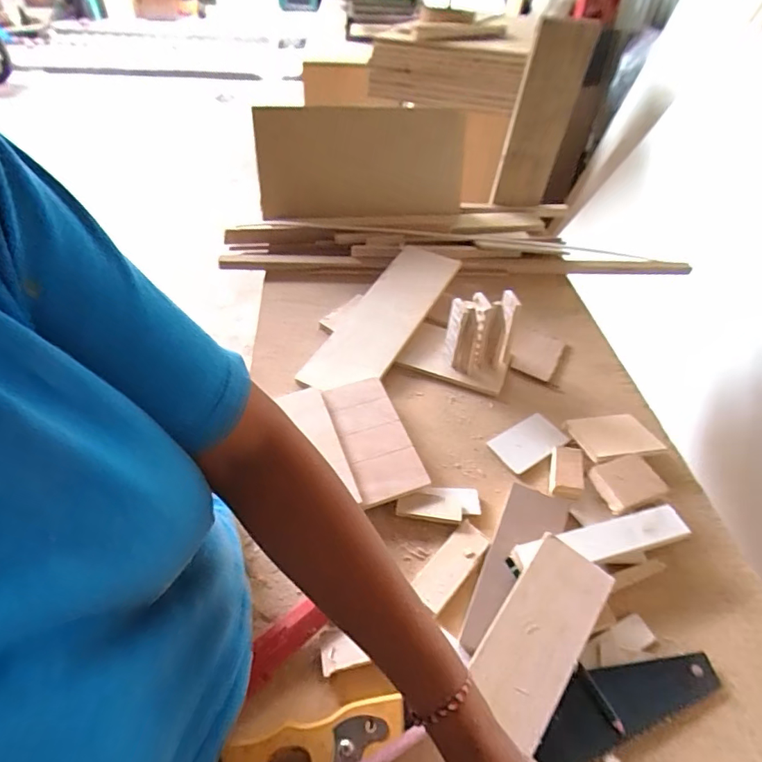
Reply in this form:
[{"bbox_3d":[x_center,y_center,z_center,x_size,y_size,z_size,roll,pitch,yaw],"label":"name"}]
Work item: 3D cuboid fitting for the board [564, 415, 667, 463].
[{"bbox_3d":[0.275,0.064,0.570,0.091,0.006,0.068,-8,34,-8],"label":"board"}]

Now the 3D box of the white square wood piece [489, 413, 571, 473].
[{"bbox_3d":[0.176,0.072,0.574,0.086,0.010,0.053,-24,52,-24],"label":"white square wood piece"}]

